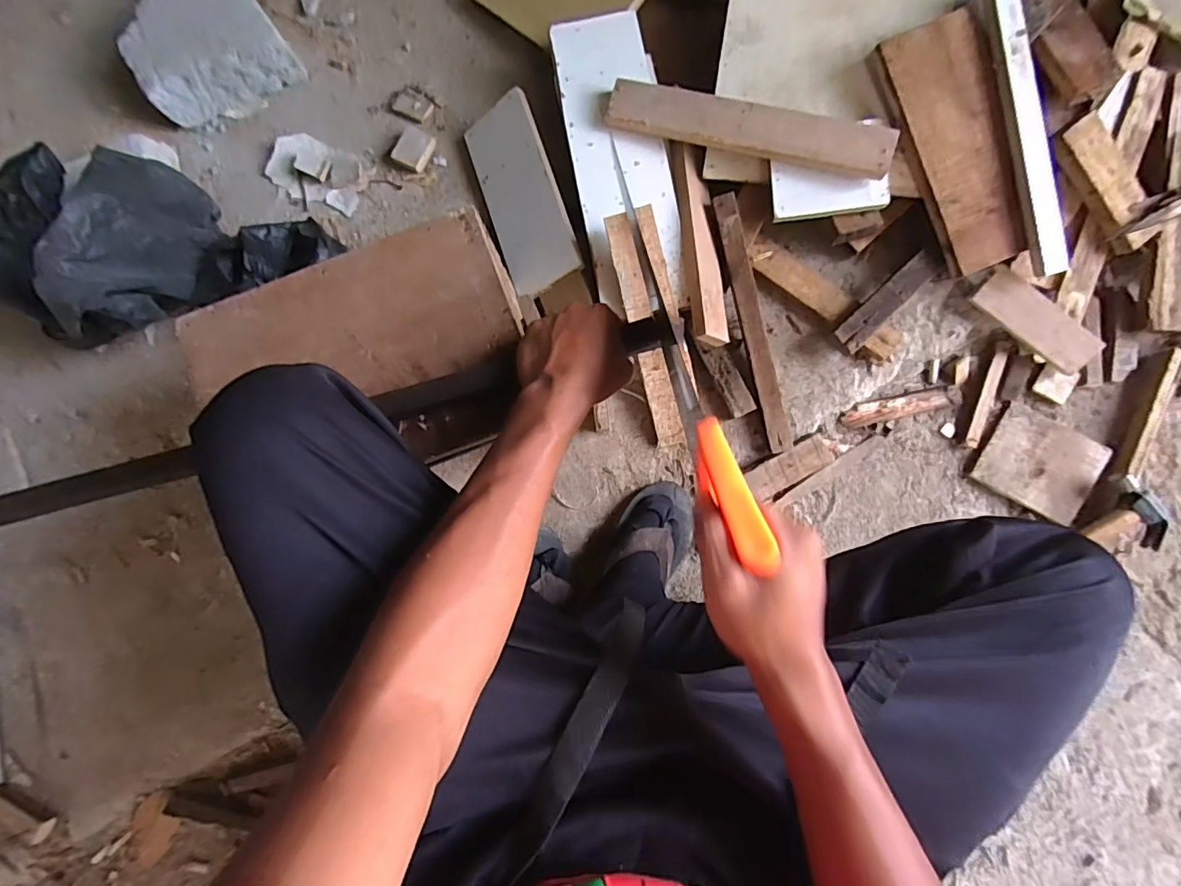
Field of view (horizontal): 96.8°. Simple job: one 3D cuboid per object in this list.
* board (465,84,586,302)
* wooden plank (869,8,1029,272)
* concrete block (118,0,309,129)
[{"bbox_3d":[-0.093,-0.327,0.694,0.103,0.010,0.252,-21,85,29],"label":"board"},{"bbox_3d":[0.432,-0.354,0.626,0.116,0.017,0.292,-18,95,0],"label":"wooden plank"},{"bbox_3d":[-0.557,-0.573,0.758,0.204,0.066,0.196,-32,84,-1],"label":"concrete block"}]

